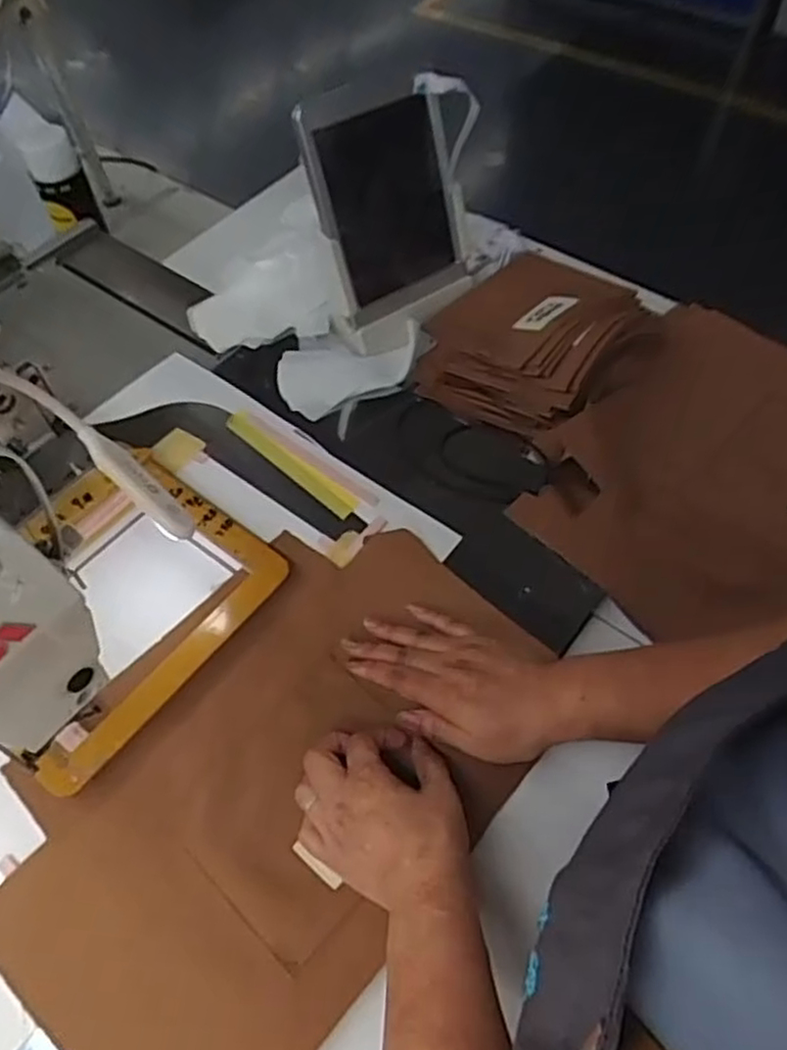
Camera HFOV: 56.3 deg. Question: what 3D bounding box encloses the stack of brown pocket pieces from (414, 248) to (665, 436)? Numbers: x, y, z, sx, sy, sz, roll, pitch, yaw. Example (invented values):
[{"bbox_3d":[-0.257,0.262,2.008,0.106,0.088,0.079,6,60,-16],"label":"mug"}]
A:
[{"bbox_3d":[0.148,-0.210,0.757,0.205,0.053,0.241,31,63,21],"label":"stack of brown pocket pieces"}]

